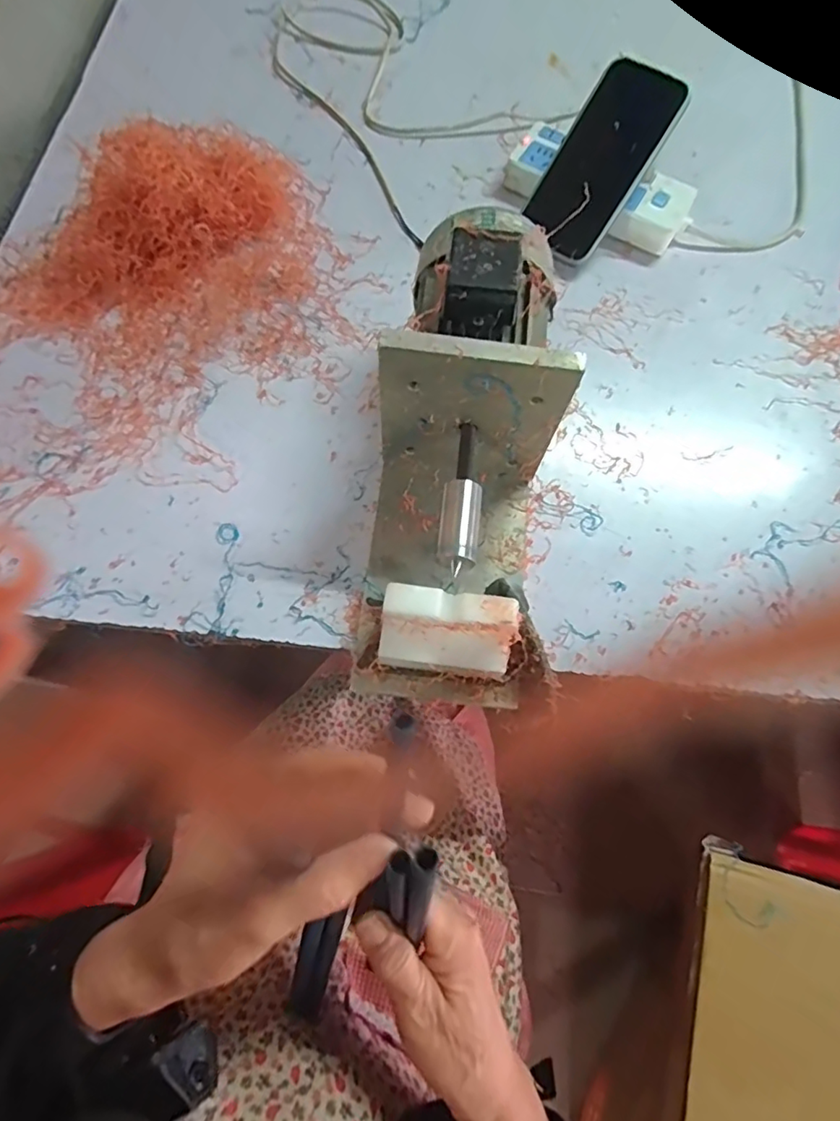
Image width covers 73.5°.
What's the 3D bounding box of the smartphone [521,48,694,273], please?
[{"bbox_3d":[0.155,-0.345,0.488,0.077,0.011,0.153,37,107,11],"label":"smartphone"}]

